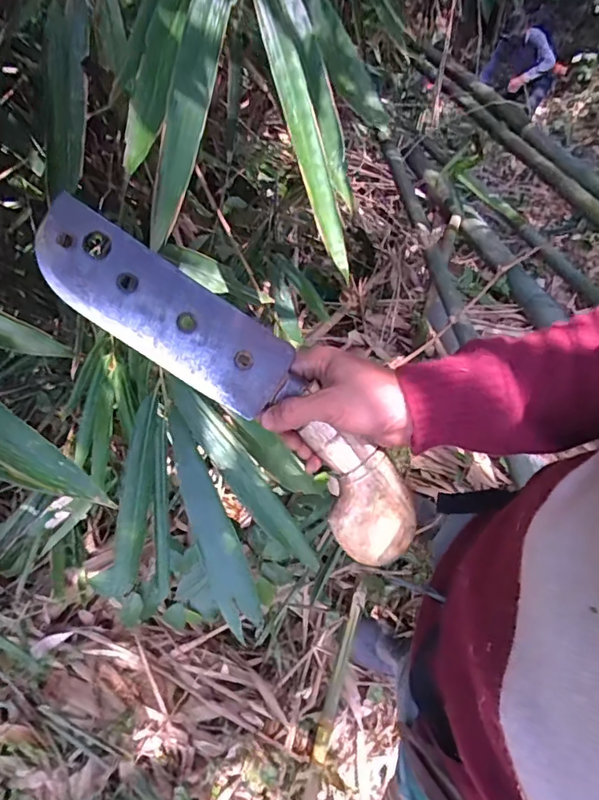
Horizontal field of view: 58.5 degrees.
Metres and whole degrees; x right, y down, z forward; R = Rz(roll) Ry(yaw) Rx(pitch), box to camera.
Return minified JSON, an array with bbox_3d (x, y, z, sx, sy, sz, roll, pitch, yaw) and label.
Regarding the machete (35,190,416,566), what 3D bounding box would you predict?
[{"bbox_3d":[-0.044,-0.014,0.422,0.366,0.030,0.083,42,73,-6],"label":"machete"}]

